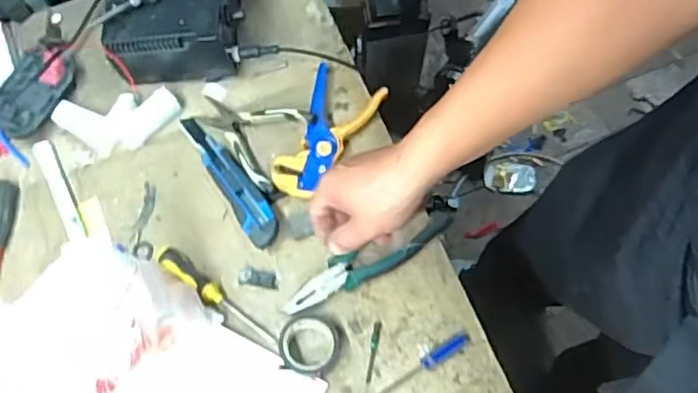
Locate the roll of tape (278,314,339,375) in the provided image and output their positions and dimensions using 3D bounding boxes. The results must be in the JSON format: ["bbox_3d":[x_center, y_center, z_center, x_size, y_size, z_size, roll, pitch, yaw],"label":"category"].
[{"bbox_3d":[-0.042,0.153,0.640,0.061,0.017,0.060,0,70,0],"label":"roll of tape"}]

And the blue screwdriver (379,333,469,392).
[{"bbox_3d":[0.070,0.180,0.637,0.129,0.013,0.016,-31,73,-11],"label":"blue screwdriver"}]

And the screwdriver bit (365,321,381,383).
[{"bbox_3d":[0.025,0.164,0.649,0.009,0.004,0.063,11,71,4],"label":"screwdriver bit"}]

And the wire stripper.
[{"bbox_3d":[-0.029,-0.073,0.716,0.084,0.022,0.165,24,72,8],"label":"wire stripper"}]

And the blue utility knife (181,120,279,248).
[{"bbox_3d":[-0.137,-0.024,0.705,0.039,0.029,0.191,-32,73,-11],"label":"blue utility knife"}]

